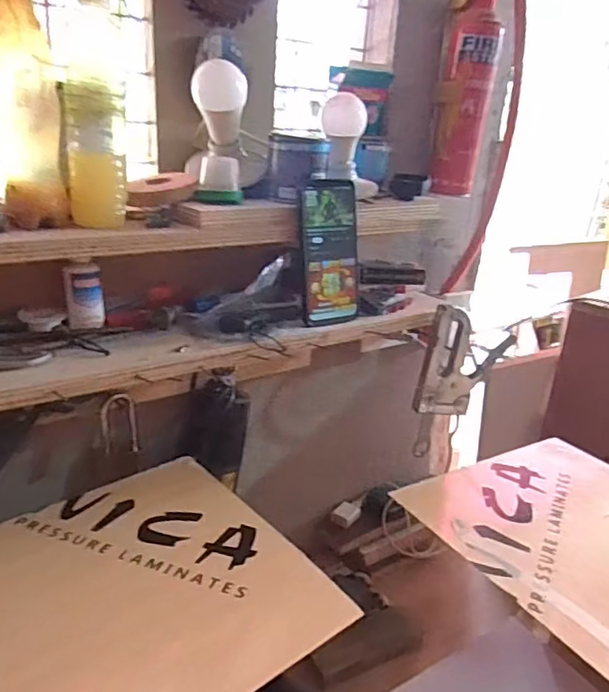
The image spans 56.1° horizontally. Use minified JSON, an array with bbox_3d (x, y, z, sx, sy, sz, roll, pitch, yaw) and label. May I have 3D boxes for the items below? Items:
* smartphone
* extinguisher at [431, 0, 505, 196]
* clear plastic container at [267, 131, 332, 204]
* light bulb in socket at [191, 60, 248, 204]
[{"bbox_3d":[0.030,-0.108,0.668,0.078,0.165,0.007,-11,15,-33],"label":"smartphone"},{"bbox_3d":[0.234,-0.373,0.843,0.082,0.276,0.060,12,23,18],"label":"extinguisher"},{"bbox_3d":[-0.008,-0.209,0.671,0.058,0.071,0.060,22,28,36],"label":"clear plastic container"},{"bbox_3d":[-0.094,-0.236,0.638,0.058,0.136,0.067,-2,23,-17],"label":"light bulb in socket"}]

